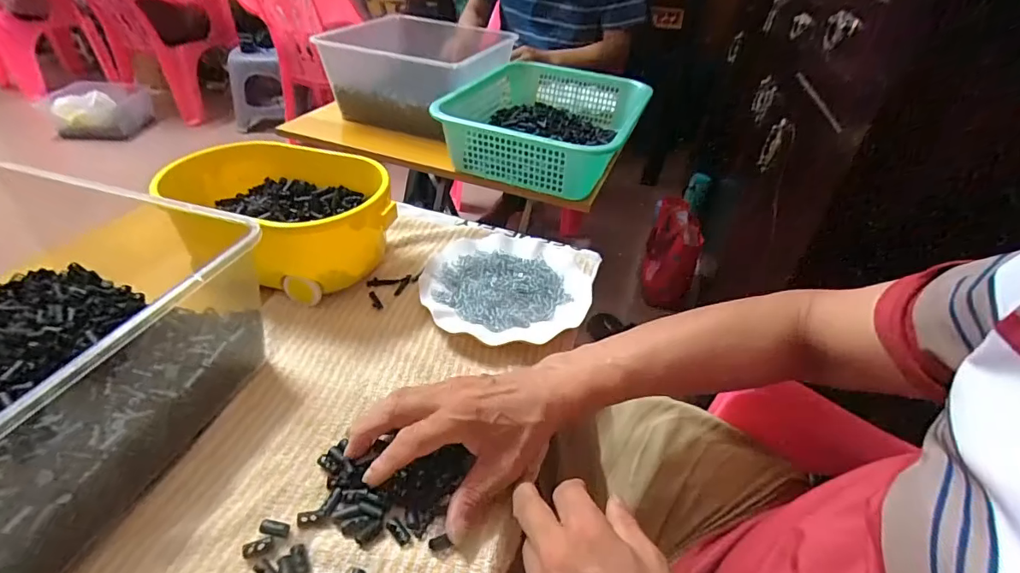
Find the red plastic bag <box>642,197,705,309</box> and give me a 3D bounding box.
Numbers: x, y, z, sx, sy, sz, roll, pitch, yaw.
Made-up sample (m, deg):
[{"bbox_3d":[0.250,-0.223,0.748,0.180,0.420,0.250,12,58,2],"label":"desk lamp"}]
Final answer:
[{"bbox_3d":[0.454,-0.088,1.355,0.144,0.275,0.153,13,39,10],"label":"red plastic bag"}]

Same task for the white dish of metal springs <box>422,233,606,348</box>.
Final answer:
[{"bbox_3d":[0.001,-0.009,0.545,0.181,0.020,0.205,12,39,9],"label":"white dish of metal springs"}]

